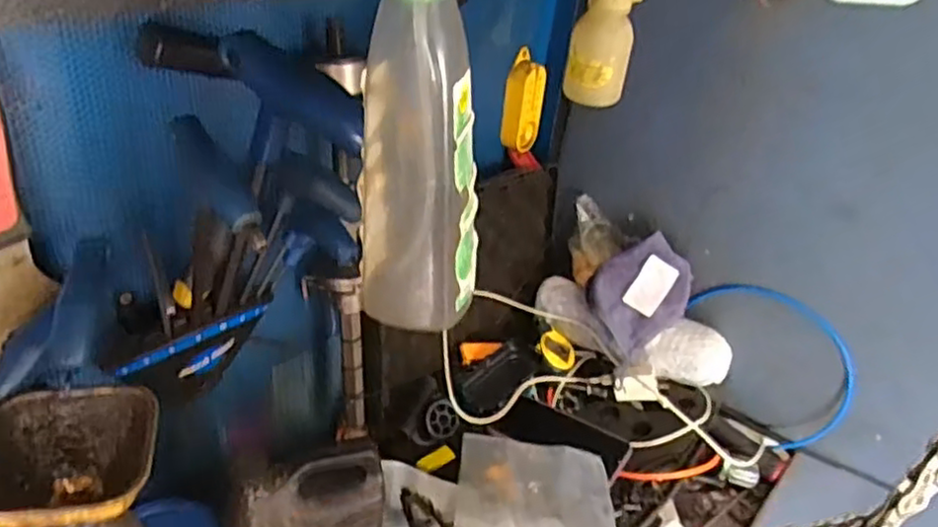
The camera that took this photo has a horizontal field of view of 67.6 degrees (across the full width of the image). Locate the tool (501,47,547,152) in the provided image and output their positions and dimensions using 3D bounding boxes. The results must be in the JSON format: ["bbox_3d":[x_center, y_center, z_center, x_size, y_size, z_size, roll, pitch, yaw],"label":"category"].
[{"bbox_3d":[0.066,-0.195,0.844,0.037,0.115,0.036,6,33,-4],"label":"tool"}]

